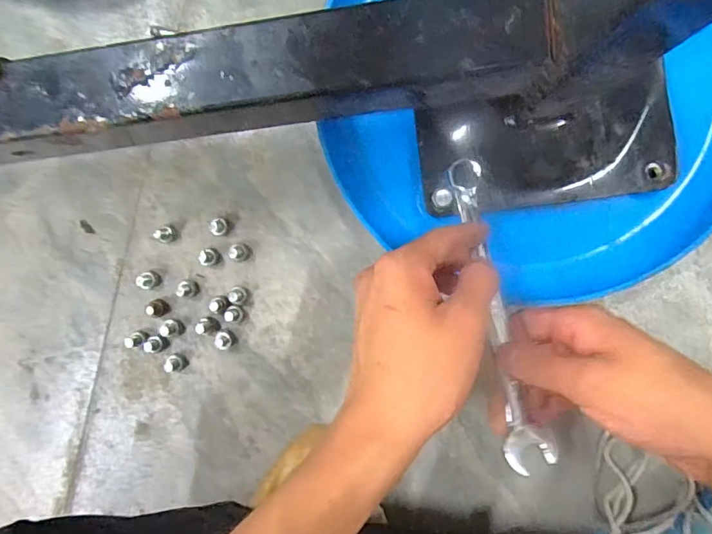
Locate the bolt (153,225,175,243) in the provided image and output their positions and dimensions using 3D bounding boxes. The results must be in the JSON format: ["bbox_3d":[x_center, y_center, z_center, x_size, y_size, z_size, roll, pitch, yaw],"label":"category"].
[{"bbox_3d":[-0.146,-0.025,0.388,0.011,0.015,0.013,2,94,7],"label":"bolt"}]

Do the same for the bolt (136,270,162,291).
[{"bbox_3d":[-0.160,0.010,0.396,0.014,0.014,0.014,-10,92,7],"label":"bolt"}]

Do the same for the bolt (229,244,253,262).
[{"bbox_3d":[-0.088,-0.010,0.385,0.013,0.017,0.014,6,94,6],"label":"bolt"}]

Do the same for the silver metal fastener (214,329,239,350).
[{"bbox_3d":[-0.100,0.056,0.390,0.012,0.019,0.014,-28,90,7],"label":"silver metal fastener"}]

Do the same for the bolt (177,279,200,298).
[{"bbox_3d":[-0.130,0.017,0.394,0.015,0.010,0.014,-4,93,7],"label":"bolt"}]

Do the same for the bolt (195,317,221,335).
[{"bbox_3d":[-0.112,0.046,0.390,0.015,0.019,0.012,7,94,6],"label":"bolt"}]

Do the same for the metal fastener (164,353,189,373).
[{"bbox_3d":[-0.140,0.075,0.395,0.013,0.018,0.014,0,93,7],"label":"metal fastener"}]

